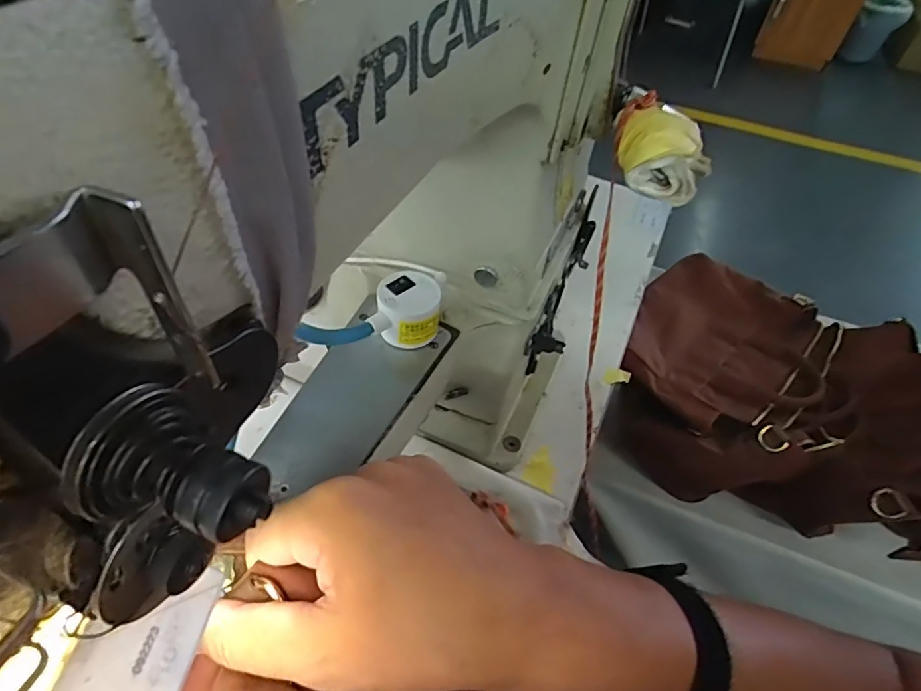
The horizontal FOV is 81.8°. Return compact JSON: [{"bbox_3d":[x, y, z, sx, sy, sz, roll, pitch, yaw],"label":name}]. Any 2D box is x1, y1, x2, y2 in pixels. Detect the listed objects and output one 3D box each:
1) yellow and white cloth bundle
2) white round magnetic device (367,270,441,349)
[{"bbox_3d":[0.097,-0.094,0.256,0.043,0.028,0.041,18,52,10],"label":"yellow and white cloth bundle"},{"bbox_3d":[-0.031,-0.020,0.314,0.037,0.031,0.036,2,51,-2],"label":"white round magnetic device"}]

